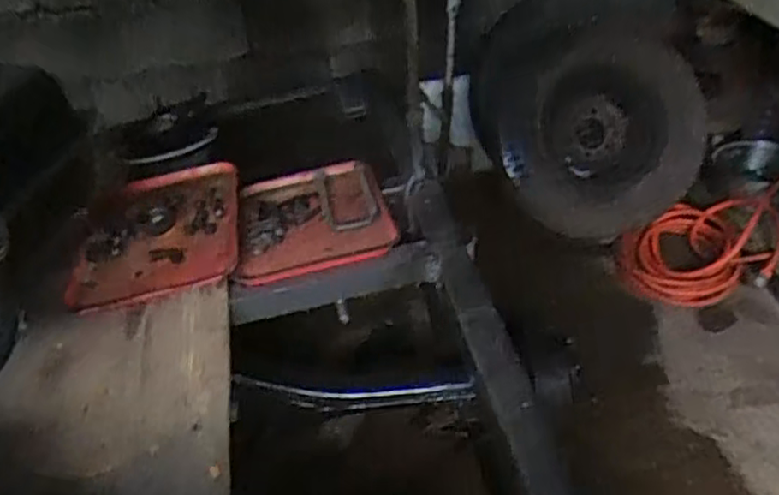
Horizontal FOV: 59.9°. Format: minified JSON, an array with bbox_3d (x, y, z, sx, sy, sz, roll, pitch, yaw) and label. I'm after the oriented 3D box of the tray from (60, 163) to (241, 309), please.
[{"bbox_3d":[-0.435,-0.040,1.275,0.289,0.053,0.387,-10,37,-5],"label":"tray"}]

